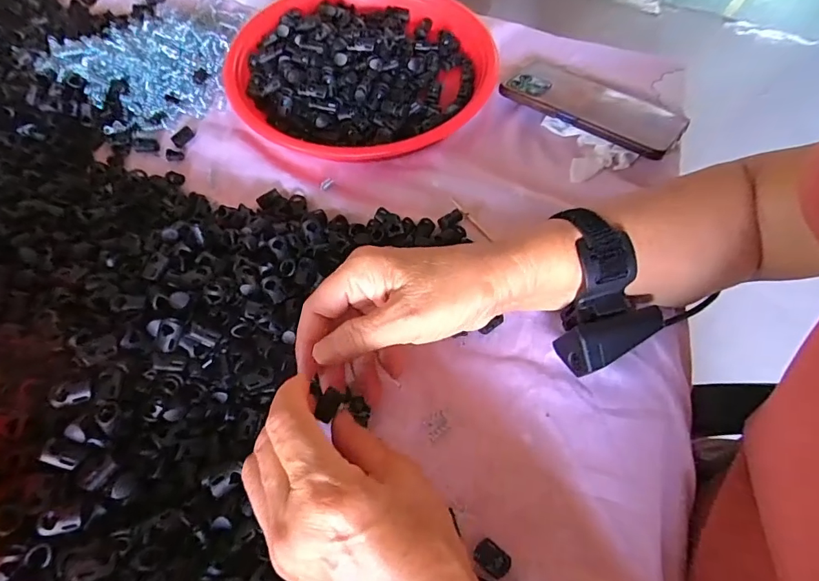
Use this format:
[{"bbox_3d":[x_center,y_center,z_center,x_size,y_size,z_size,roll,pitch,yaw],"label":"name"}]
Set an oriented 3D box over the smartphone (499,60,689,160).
[{"bbox_3d":[0.172,-0.178,0.430,0.164,0.010,0.086,34,58,22],"label":"smartphone"}]

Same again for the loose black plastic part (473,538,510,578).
[{"bbox_3d":[0.048,0.155,0.263,0.020,0.004,0.014,34,68,16],"label":"loose black plastic part"}]

